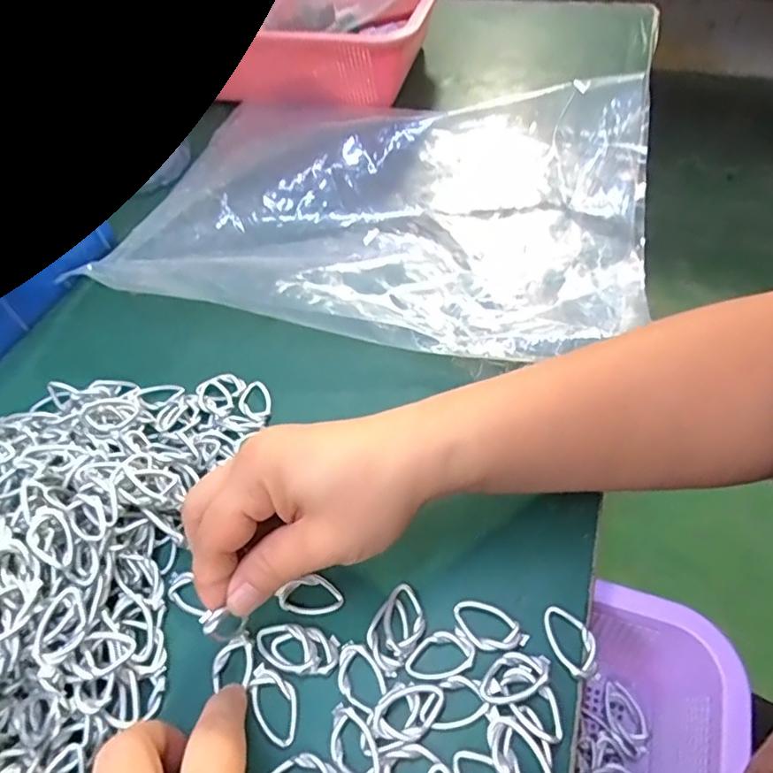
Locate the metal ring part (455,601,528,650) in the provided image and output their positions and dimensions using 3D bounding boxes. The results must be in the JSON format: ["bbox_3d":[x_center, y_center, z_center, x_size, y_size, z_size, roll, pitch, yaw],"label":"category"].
[{"bbox_3d":[0.047,0.111,0.263,0.034,0.004,0.020,34,63,26],"label":"metal ring part"}]

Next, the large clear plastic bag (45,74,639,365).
[{"bbox_3d":[-0.005,-0.148,0.433,0.393,0.053,0.261,8,54,10],"label":"large clear plastic bag"}]

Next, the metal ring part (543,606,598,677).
[{"bbox_3d":[0.084,0.115,0.257,0.018,0.004,0.031,-23,55,-12],"label":"metal ring part"}]

